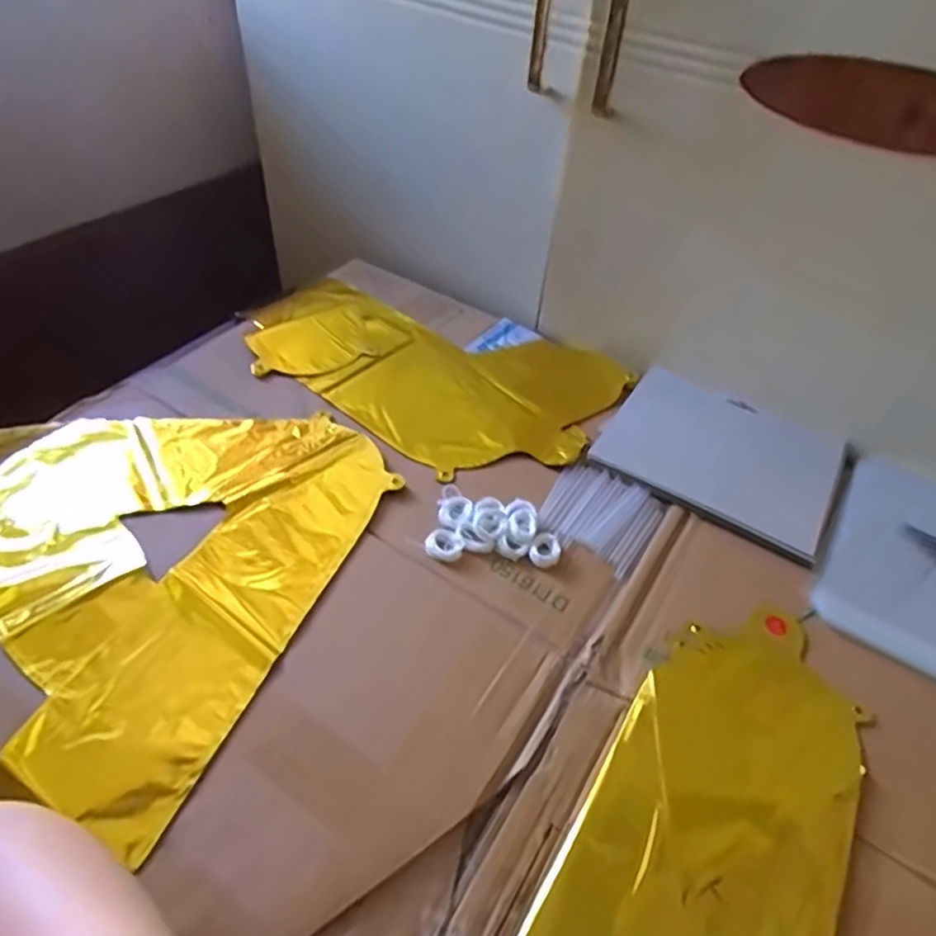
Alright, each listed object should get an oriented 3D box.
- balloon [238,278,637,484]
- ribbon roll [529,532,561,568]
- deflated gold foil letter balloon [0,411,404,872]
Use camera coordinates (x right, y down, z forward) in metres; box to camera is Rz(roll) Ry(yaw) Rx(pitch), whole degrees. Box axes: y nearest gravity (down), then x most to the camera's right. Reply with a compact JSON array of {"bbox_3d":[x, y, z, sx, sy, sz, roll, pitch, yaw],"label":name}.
[{"bbox_3d":[-0.050,-0.109,0.643,0.372,0.019,0.228,27,50,19],"label":"balloon"},{"bbox_3d":[0.059,0.062,0.485,0.023,0.008,0.029,18,48,11],"label":"ribbon roll"},{"bbox_3d":[-0.269,0.040,0.473,0.348,0.007,0.314,20,48,13],"label":"deflated gold foil letter balloon"}]

